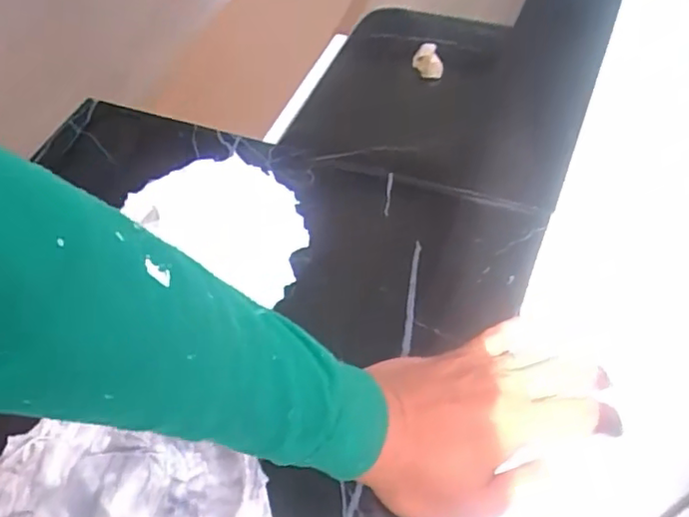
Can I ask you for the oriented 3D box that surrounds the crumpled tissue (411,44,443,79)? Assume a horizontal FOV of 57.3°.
[{"bbox_3d":[0.114,-0.269,0.864,0.041,0.043,0.028,2,55,9],"label":"crumpled tissue"}]

